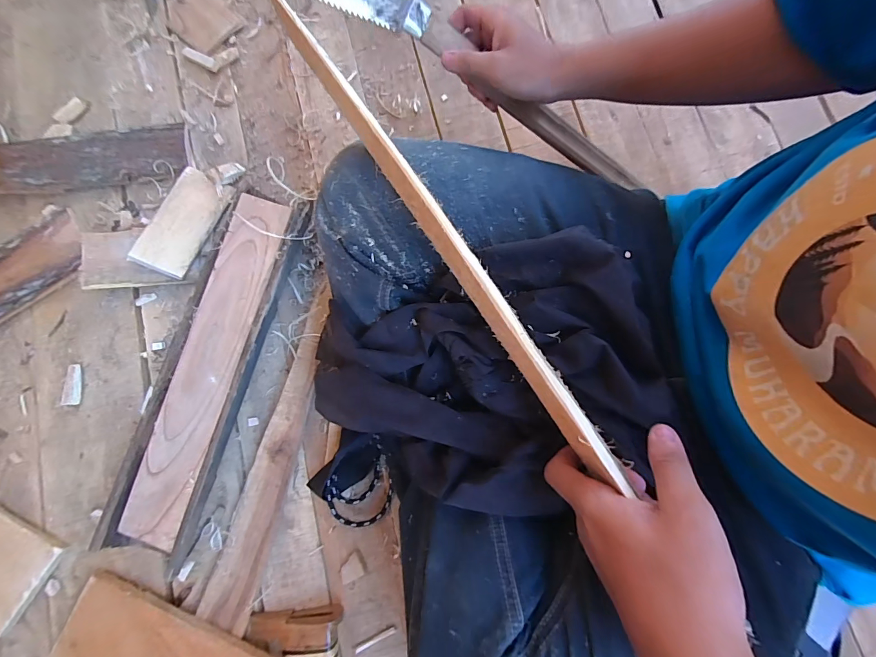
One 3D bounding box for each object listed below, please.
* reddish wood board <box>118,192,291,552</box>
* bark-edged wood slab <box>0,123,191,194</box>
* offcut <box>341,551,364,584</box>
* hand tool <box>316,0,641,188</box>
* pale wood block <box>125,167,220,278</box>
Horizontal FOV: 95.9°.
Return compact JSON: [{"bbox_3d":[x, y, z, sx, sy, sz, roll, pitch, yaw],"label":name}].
[{"bbox_3d":[-0.251,0.033,0.431,0.062,0.021,0.378,16,78,1],"label":"reddish wood board"},{"bbox_3d":[-0.461,-0.220,0.518,0.251,0.029,0.071,-10,79,-3],"label":"bark-edged wood slab"},{"bbox_3d":[-0.098,0.270,0.445,0.026,0.004,0.023,-25,80,-6],"label":"offcut"},{"bbox_3d":[0.016,-0.254,0.384,0.476,0.021,0.055,19,78,-22],"label":"hand tool"},{"bbox_3d":[-0.319,-0.133,0.494,0.058,0.010,0.135,27,70,-23],"label":"pale wood block"}]

